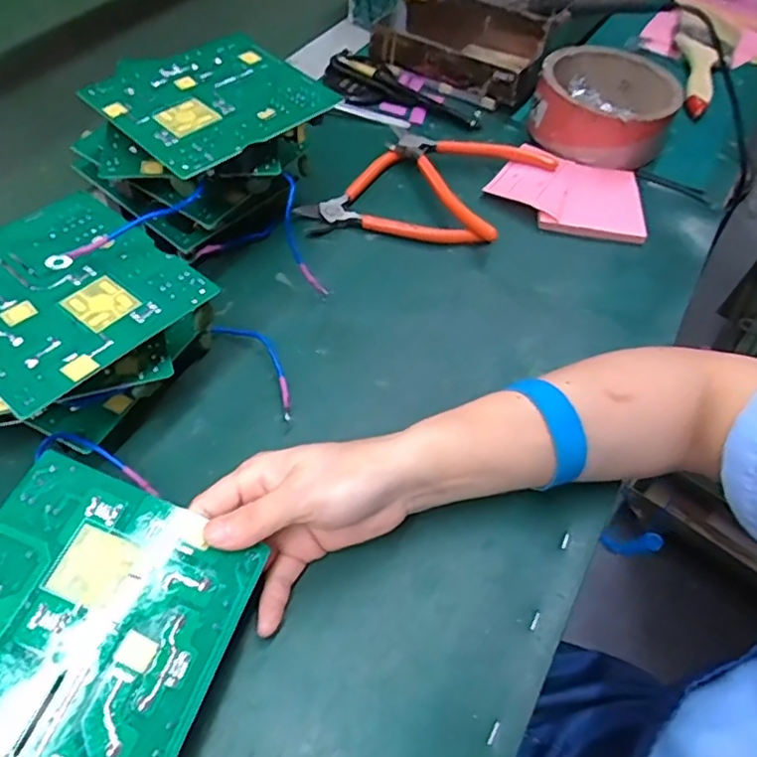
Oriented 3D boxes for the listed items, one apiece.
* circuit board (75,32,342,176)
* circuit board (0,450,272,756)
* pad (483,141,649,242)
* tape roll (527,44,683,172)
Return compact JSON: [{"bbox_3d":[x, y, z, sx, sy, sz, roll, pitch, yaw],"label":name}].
[{"bbox_3d":[-0.112,-0.188,0.401,0.118,0.004,0.128,41,62,20],"label":"circuit board"},{"bbox_3d":[-0.123,0.107,0.249,0.113,0.004,0.129,26,56,-2],"label":"circuit board"},{"bbox_3d":[0.160,-0.164,0.520,0.126,0.014,0.097,7,55,0],"label":"pad"},{"bbox_3d":[0.211,-0.254,0.560,0.116,0.057,0.120,3,55,-4],"label":"tape roll"}]

